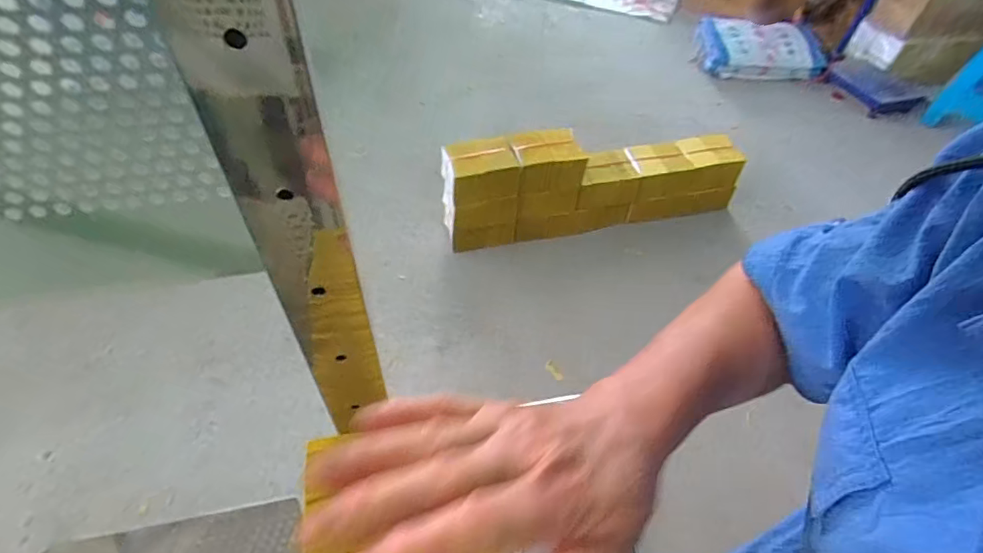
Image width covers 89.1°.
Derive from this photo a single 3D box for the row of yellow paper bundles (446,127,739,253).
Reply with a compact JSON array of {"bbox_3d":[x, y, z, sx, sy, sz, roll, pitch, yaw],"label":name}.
[{"bbox_3d":[0.384,-0.334,1.742,1.101,0.363,0.183,-12,52,-14],"label":"row of yellow paper bundles"}]

